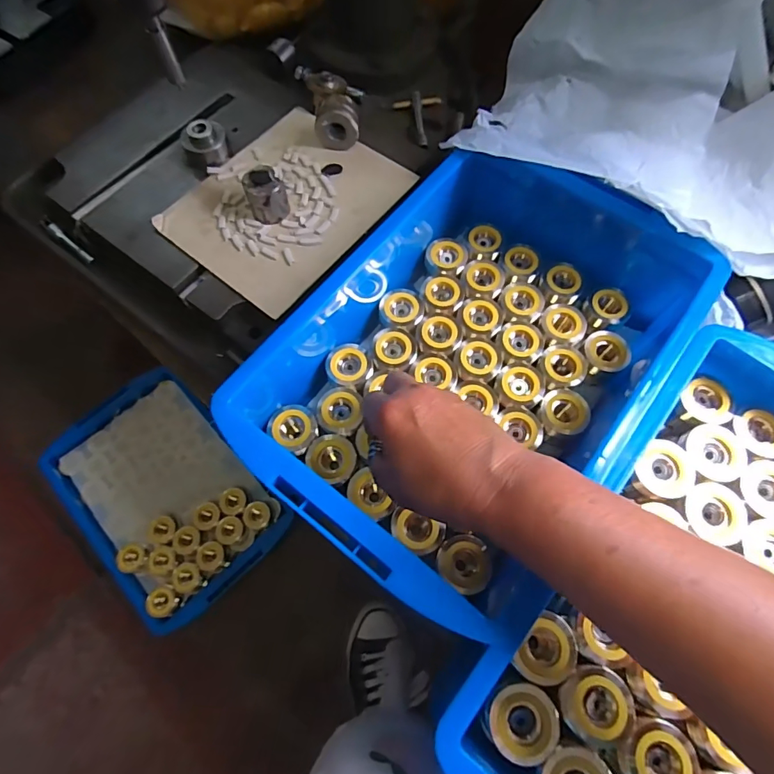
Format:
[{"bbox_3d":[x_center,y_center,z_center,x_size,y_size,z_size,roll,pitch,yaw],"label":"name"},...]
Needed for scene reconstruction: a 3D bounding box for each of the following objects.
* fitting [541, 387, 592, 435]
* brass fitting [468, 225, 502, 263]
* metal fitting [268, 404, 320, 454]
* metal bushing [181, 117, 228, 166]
[{"bbox_3d":[0.149,0.021,0.380,0.038,0.017,0.038,2,99,11],"label":"fitting"},{"bbox_3d":[0.097,-0.141,0.448,0.031,0.026,0.024,2,67,2],"label":"brass fitting"},{"bbox_3d":[-0.077,0.036,0.383,0.037,0.035,0.041,-29,70,-10],"label":"metal fitting"},{"bbox_3d":[-0.173,-0.233,0.433,0.039,0.032,0.032,-29,70,-10],"label":"metal bushing"}]

